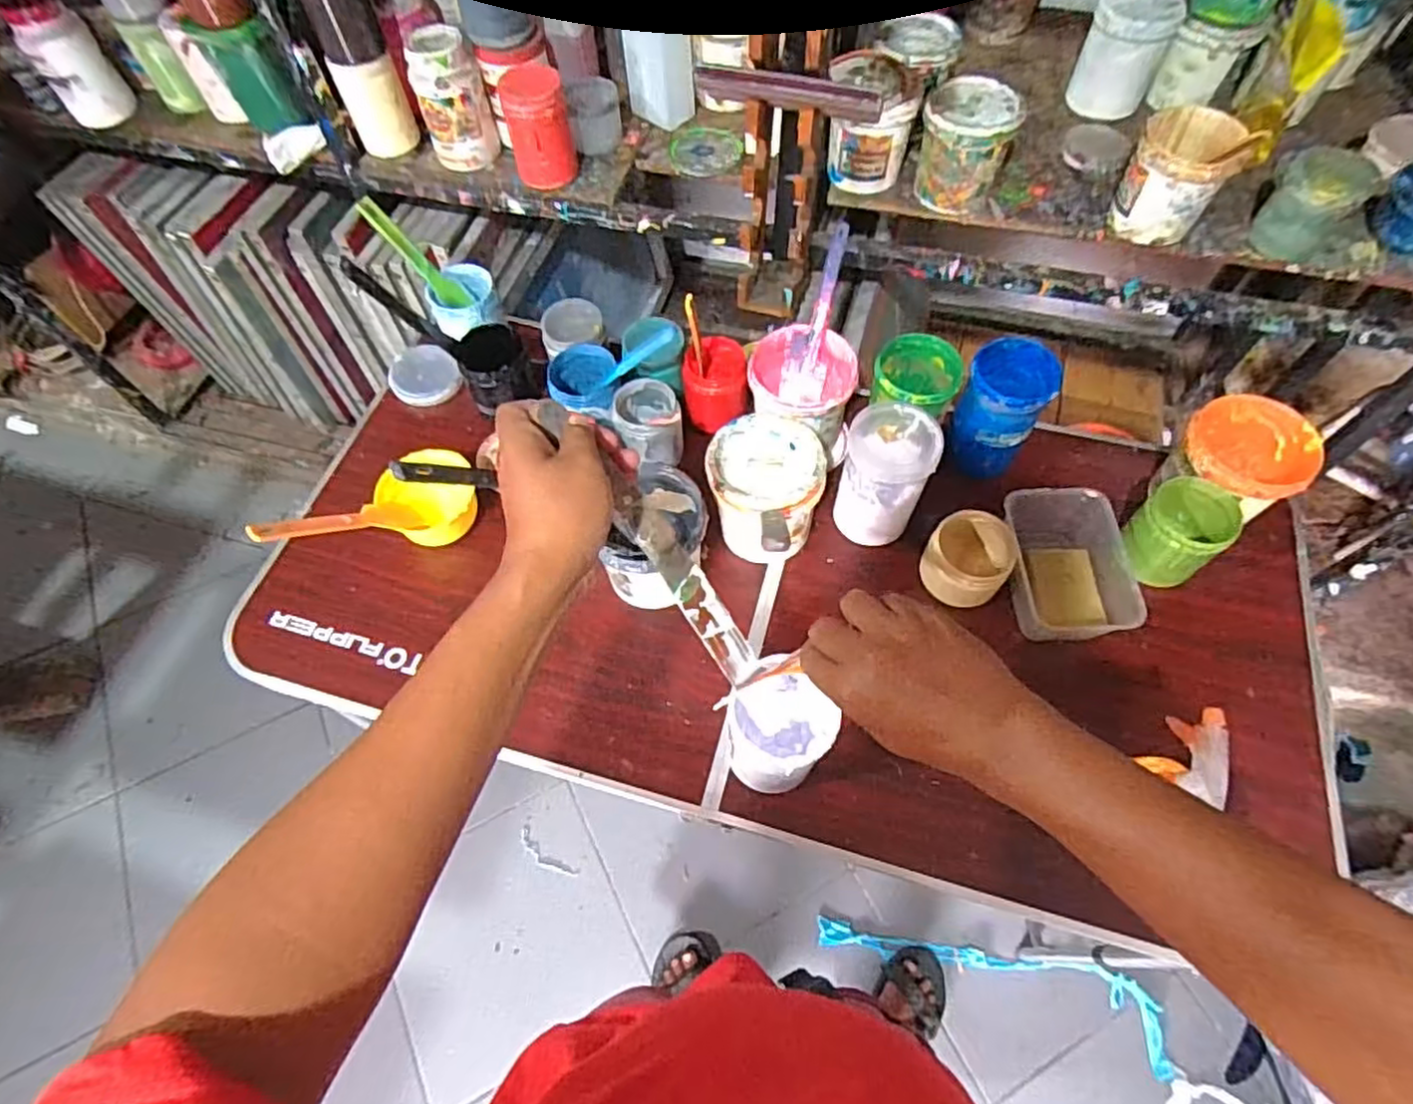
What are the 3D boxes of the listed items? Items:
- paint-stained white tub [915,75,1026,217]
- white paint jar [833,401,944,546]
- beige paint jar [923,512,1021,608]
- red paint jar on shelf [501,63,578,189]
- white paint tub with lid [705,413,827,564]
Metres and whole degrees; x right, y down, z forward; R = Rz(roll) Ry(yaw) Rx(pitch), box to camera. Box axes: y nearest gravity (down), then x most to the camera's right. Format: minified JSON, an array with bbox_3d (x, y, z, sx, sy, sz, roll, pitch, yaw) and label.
[{"bbox_3d":[0.361,-0.567,0.988,0.123,0.121,0.121,-1,61,1],"label":"paint-stained white tub"},{"bbox_3d":[0.204,-0.085,0.810,0.099,0.136,0.106,-1,61,1],"label":"white paint jar"},{"bbox_3d":[0.300,0.011,0.814,0.092,0.067,0.098,-1,61,1],"label":"beige paint jar"},{"bbox_3d":[-0.238,-0.603,1.006,0.088,0.135,0.071,-9,61,-3],"label":"red paint jar on shelf"},{"bbox_3d":[0.067,-0.071,0.817,0.123,0.131,0.122,-1,61,1],"label":"white paint tub with lid"}]

